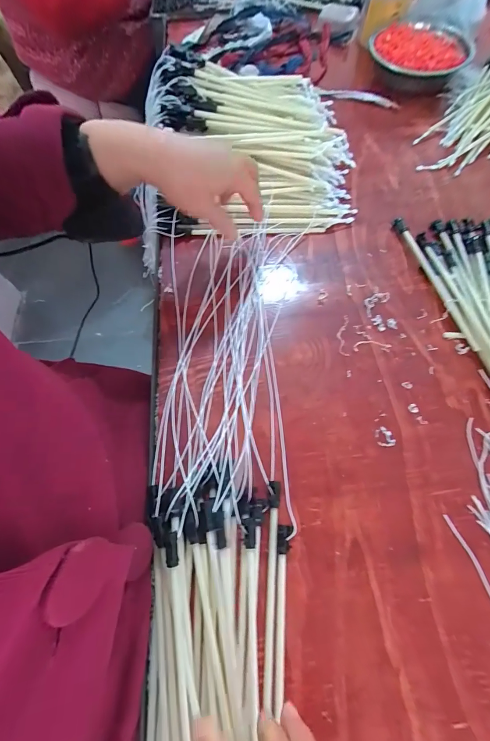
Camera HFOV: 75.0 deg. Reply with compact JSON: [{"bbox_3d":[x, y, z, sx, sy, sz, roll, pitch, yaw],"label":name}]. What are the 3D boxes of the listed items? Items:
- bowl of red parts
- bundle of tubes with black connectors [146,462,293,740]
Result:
[{"bbox_3d":[0.295,-0.536,0.549,0.163,0.057,0.141,19,68,10],"label":"bowl of red parts"},{"bbox_3d":[-0.019,0.204,0.243,0.112,0.042,0.251,-4,66,0],"label":"bundle of tubes with black connectors"}]

